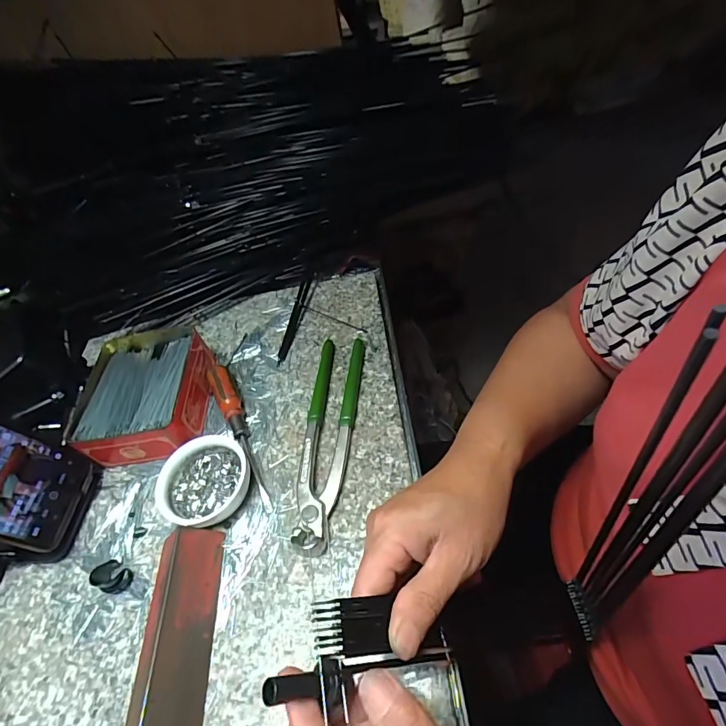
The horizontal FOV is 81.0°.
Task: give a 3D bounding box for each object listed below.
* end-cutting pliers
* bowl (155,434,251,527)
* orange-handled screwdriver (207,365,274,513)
[{"bbox_3d":[-0.030,0.059,0.365,0.043,0.023,0.198,-2,52,12],"label":"end-cutting pliers"},{"bbox_3d":[-0.128,0.096,0.343,0.068,0.020,0.072,-11,50,4],"label":"bowl"},{"bbox_3d":[-0.107,0.060,0.375,0.020,0.017,0.151,-29,51,-10],"label":"orange-handled screwdriver"}]

